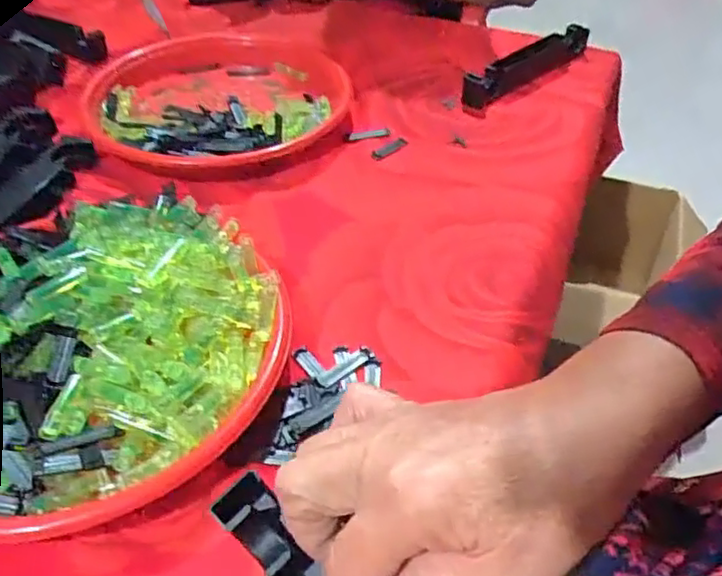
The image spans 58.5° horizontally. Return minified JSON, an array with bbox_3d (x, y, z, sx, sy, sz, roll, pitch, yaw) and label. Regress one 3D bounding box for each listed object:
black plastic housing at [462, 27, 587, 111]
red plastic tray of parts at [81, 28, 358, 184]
[{"bbox_3d":[0.185,-0.247,0.704,0.212,0.032,0.030,-34,55,-28],"label":"black plastic housing"},{"bbox_3d":[-0.130,-0.177,0.610,0.235,0.035,0.217,-11,47,-11],"label":"red plastic tray of parts"}]

